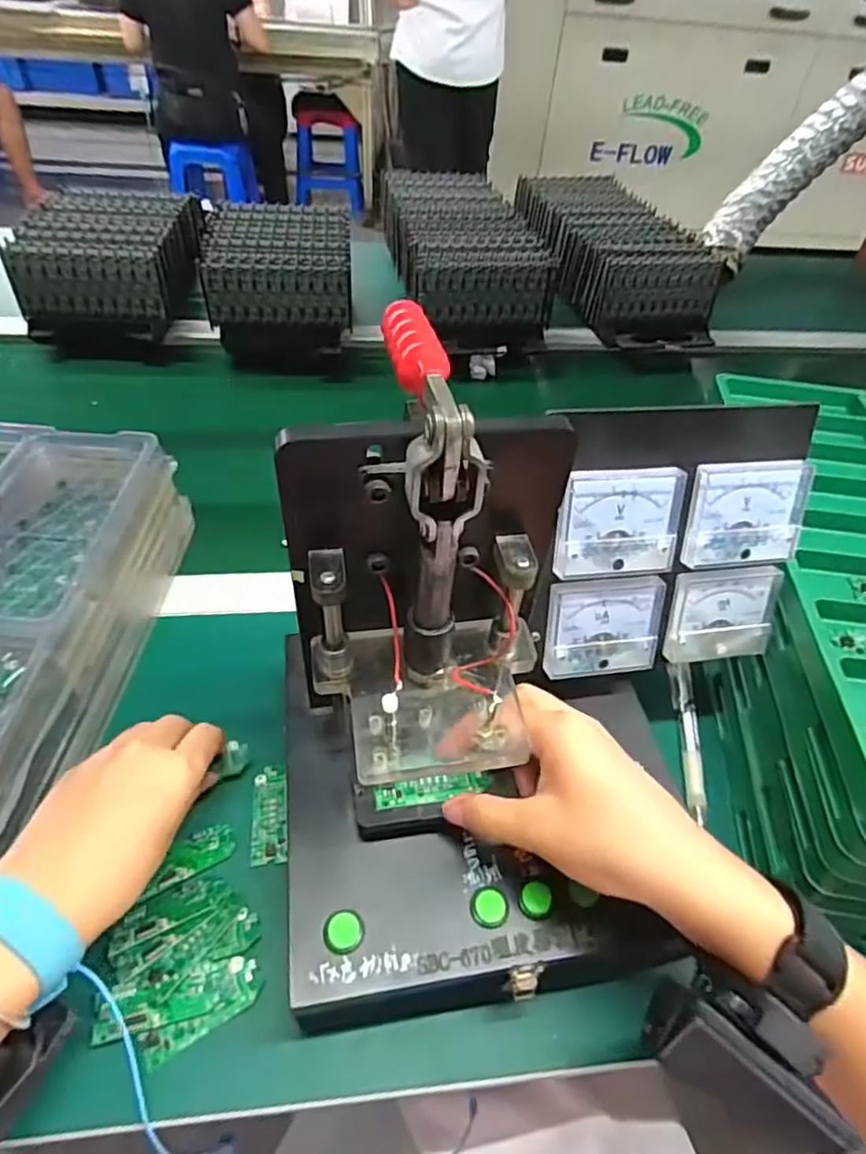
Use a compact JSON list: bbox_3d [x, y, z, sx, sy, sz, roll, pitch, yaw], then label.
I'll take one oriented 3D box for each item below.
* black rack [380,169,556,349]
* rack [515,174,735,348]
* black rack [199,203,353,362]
[{"bbox_3d":[0.036,-0.444,0.862,0.171,0.088,0.390,-6,47,-10],"label":"black rack"},{"bbox_3d":[0.253,-0.469,0.911,0.177,0.090,0.394,-7,47,-11],"label":"rack"},{"bbox_3d":[-0.185,-0.372,0.788,0.161,0.110,0.199,-2,46,-6],"label":"black rack"}]

